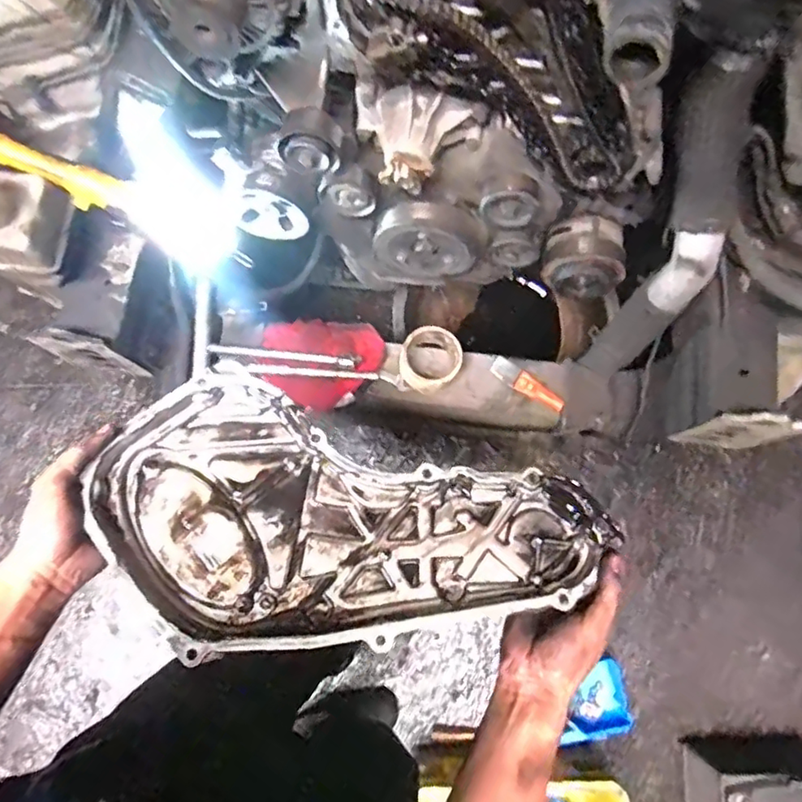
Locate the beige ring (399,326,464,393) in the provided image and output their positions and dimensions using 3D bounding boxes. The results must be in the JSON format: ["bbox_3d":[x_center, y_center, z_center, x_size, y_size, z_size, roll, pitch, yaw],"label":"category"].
[{"bbox_3d":[0.046,-0.067,0.885,0.092,0.034,0.103,33,81,5],"label":"beige ring"}]

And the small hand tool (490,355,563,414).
[{"bbox_3d":[0.199,-0.023,0.905,0.124,0.016,0.046,30,59,8],"label":"small hand tool"}]

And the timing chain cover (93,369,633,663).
[{"bbox_3d":[-0.047,0.109,0.507,0.438,0.056,0.216,9,80,1],"label":"timing chain cover"}]

